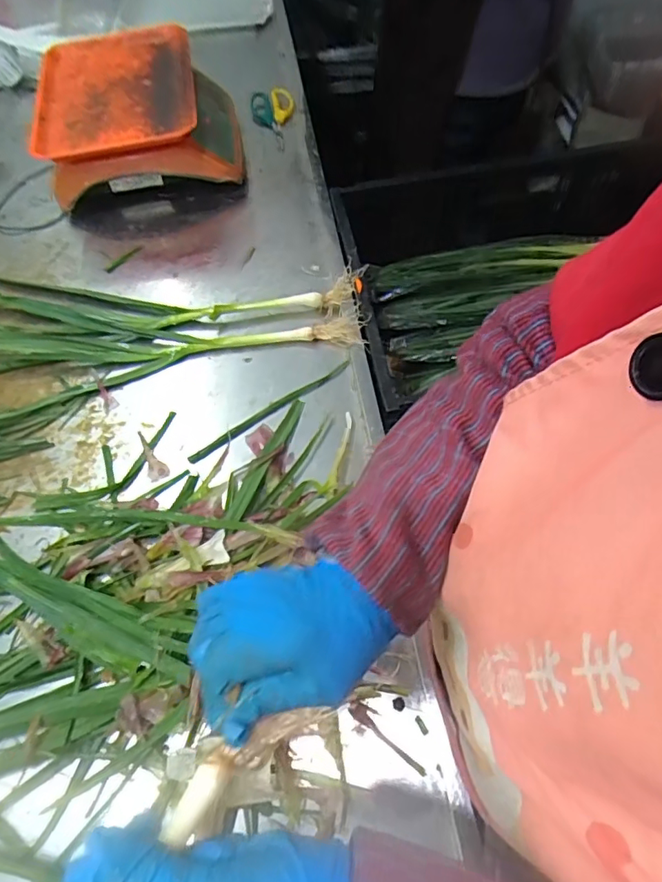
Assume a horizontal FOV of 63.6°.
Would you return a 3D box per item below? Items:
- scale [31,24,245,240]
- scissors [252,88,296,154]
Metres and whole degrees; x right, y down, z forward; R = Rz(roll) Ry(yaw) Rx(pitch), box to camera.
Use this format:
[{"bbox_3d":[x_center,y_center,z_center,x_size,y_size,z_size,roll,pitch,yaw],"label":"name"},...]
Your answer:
[{"bbox_3d":[-0.301,-0.504,0.859,0.285,0.126,0.331,-12,63,-3],"label":"scale"},{"bbox_3d":[-0.101,-0.564,0.928,0.076,0.009,0.195,-5,60,0],"label":"scissors"}]

